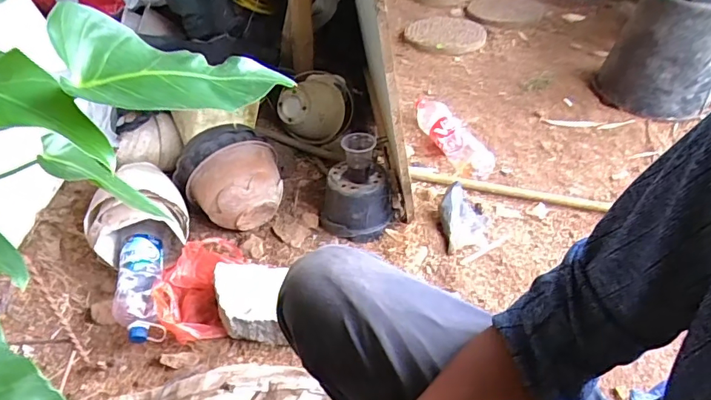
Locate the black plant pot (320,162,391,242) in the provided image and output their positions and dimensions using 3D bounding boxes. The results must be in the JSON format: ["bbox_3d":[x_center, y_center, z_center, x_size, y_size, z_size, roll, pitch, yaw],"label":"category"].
[{"bbox_3d":[0.000,0.001,1.080,0.158,0.126,0.127,4,40,4],"label":"black plant pot"}]

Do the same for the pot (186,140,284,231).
[{"bbox_3d":[-0.259,-0.019,1.062,0.199,0.188,0.122,-15,42,-17],"label":"pot"}]

